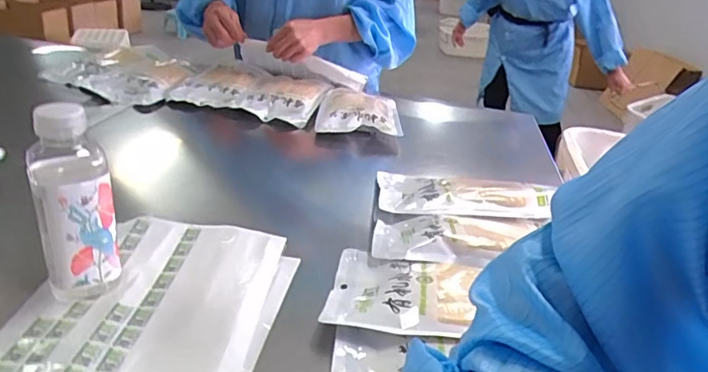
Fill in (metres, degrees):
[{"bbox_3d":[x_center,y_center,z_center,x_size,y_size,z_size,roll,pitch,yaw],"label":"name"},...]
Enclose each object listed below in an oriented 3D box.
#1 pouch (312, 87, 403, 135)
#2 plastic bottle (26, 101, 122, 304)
[{"bbox_3d":[0.009,-0.148,1.041,0.160,0.029,0.230,4,26,-4],"label":"pouch"},{"bbox_3d":[-0.255,0.017,0.477,0.064,0.181,0.055,-14,35,-30],"label":"plastic bottle"}]

